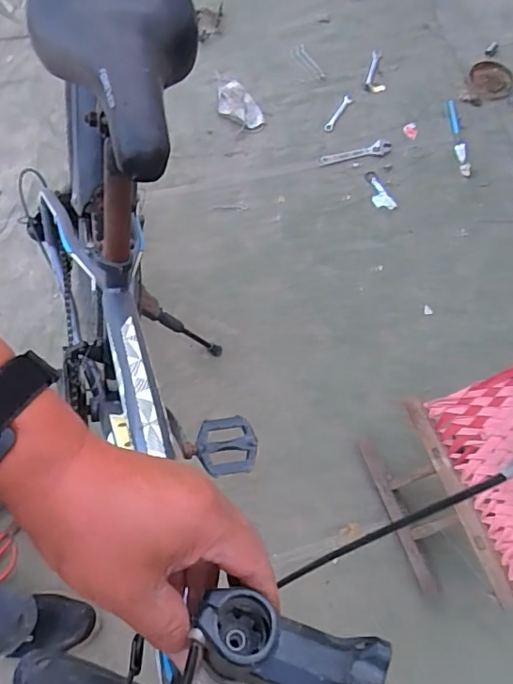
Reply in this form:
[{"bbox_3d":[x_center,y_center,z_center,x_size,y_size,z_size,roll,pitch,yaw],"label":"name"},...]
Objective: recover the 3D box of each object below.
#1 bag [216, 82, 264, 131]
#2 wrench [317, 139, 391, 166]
[{"bbox_3d":[-0.045,-0.597,1.343,0.081,0.029,0.146,-42,78,-17],"label":"bag"},{"bbox_3d":[0.245,-0.464,1.308,0.178,0.013,0.036,-13,71,-9],"label":"wrench"}]

